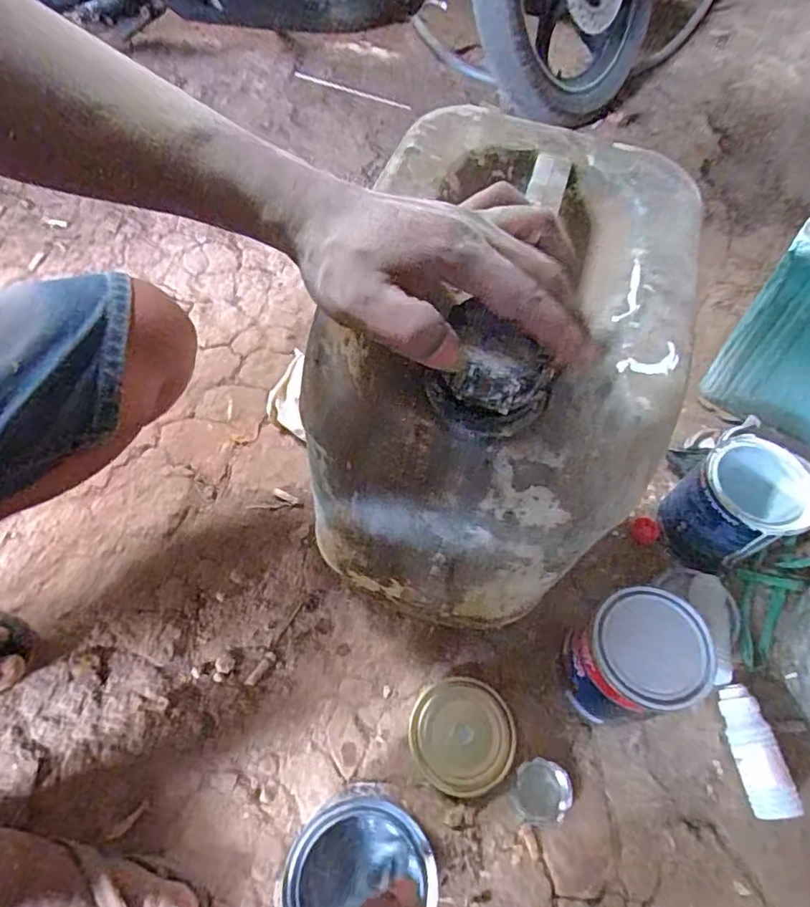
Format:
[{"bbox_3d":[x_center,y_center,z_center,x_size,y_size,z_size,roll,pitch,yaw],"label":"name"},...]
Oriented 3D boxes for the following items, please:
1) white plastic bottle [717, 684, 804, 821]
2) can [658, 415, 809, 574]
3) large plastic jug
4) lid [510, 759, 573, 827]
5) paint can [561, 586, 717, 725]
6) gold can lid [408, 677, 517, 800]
[{"bbox_3d":[0.343,0.293,0.568,0.039,0.037,0.114,-4,62,-5],"label":"white plastic bottle"},{"bbox_3d":[0.363,0.060,0.644,0.123,0.115,0.103,-38,70,-21],"label":"can"},{"bbox_3d":[0.060,-0.048,0.444,0.197,0.290,0.258,15,62,5],"label":"large plastic jug"},{"bbox_3d":[0.130,0.322,0.545,0.050,0.009,0.054,1,61,-3],"label":"lid"},{"bbox_3d":[0.210,0.197,0.548,0.104,0.130,0.098,1,61,-3],"label":"paint can"},{"bbox_3d":[0.056,0.276,0.564,0.100,0.014,0.101,1,61,-3],"label":"gold can lid"}]

